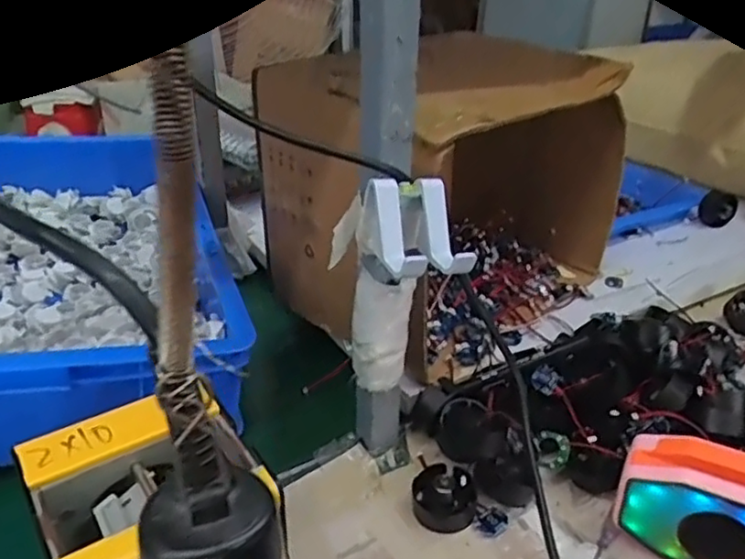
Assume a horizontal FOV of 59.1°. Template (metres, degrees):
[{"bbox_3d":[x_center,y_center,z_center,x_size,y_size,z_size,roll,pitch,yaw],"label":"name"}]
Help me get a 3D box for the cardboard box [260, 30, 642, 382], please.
[{"bbox_3d":[0.093,-0.118,0.771,0.274,0.268,0.381,26,37,36],"label":"cardboard box"}]

